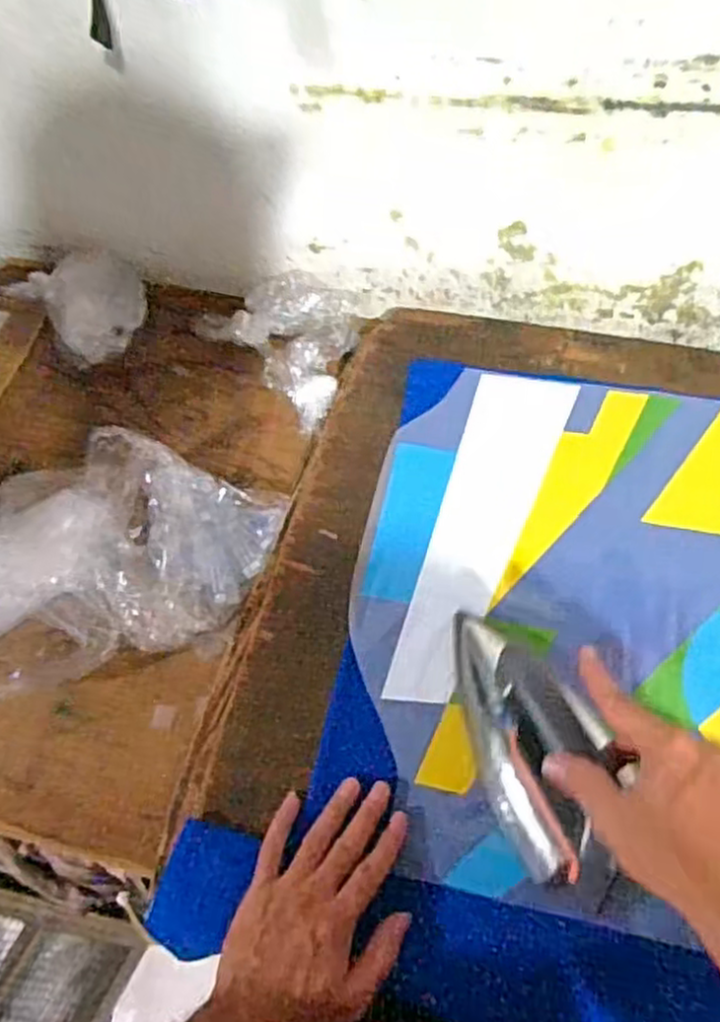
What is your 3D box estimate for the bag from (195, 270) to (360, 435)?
[{"bbox_3d":[-0.063,-0.195,0.796,0.143,0.064,0.199,-40,64,-13],"label":"bag"}]

